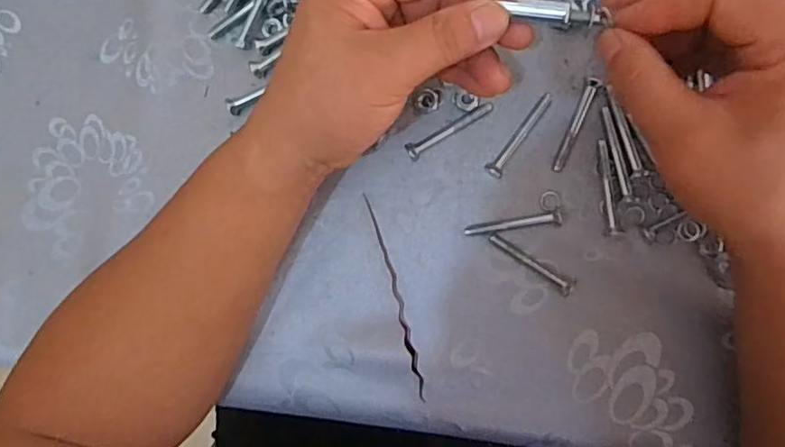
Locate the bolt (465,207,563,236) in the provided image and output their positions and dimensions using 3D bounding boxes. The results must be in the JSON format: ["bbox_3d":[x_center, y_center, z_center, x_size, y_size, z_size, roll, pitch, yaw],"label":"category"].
[{"bbox_3d":[0.070,0.000,0.349,0.054,0.008,0.008,-10,90,6],"label":"bolt"}]

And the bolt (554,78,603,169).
[{"bbox_3d":[0.107,-0.057,0.345,0.007,0.004,0.056,22,93,5],"label":"bolt"}]

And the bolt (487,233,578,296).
[{"bbox_3d":[0.082,0.022,0.347,0.055,0.011,0.011,36,94,4],"label":"bolt"}]

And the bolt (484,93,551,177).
[{"bbox_3d":[0.074,-0.052,0.348,0.010,0.007,0.057,34,94,5],"label":"bolt"}]

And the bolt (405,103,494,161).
[{"bbox_3d":[0.034,-0.055,0.352,0.056,0.008,0.009,-30,88,6],"label":"bolt"}]

